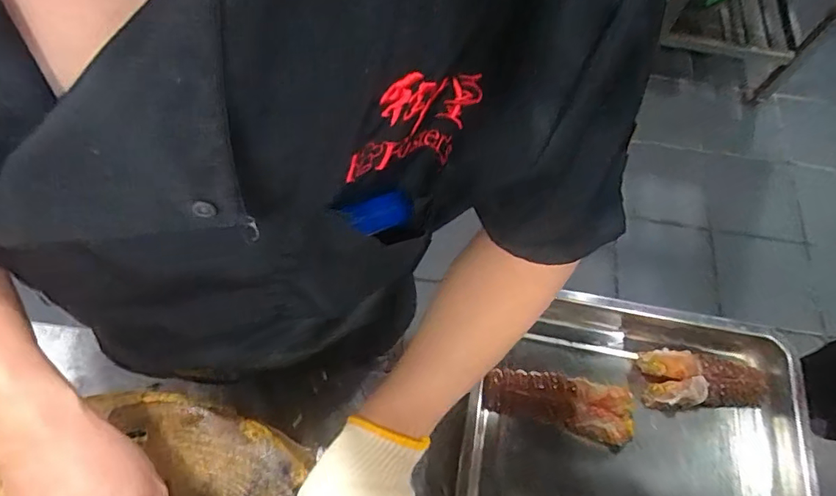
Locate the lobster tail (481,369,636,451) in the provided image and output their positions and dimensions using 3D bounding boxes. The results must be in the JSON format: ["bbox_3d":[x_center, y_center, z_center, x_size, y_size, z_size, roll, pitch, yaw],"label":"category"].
[{"bbox_3d":[0.167,0.183,0.609,0.175,0.040,0.064,14,66,3],"label":"lobster tail"}]

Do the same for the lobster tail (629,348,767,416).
[{"bbox_3d":[0.343,0.163,0.626,0.151,0.051,0.068,4,66,-2],"label":"lobster tail"}]

